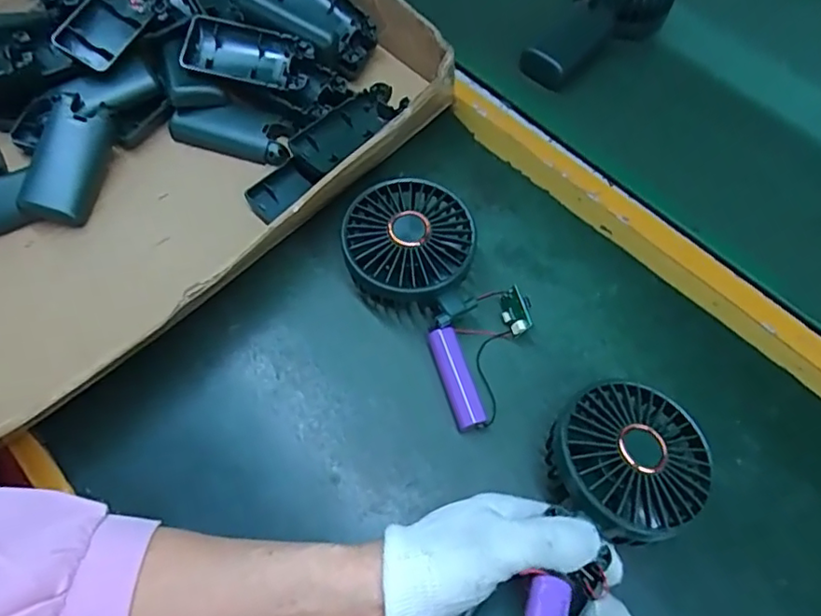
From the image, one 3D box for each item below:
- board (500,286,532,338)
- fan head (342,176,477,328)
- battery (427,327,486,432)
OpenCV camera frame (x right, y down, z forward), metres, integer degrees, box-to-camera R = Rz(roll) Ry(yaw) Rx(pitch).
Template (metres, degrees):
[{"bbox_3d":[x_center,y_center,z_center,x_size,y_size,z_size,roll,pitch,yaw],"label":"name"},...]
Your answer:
[{"bbox_3d":[0.071,0.002,0.390,0.012,0.021,0.031,12,59,-39],"label":"board"},{"bbox_3d":[-0.001,-0.037,0.394,0.082,0.046,0.095,0,64,-2],"label":"fan head"},{"bbox_3d":[0.029,0.046,0.373,0.018,0.019,0.064,-14,65,-9],"label":"battery"}]

